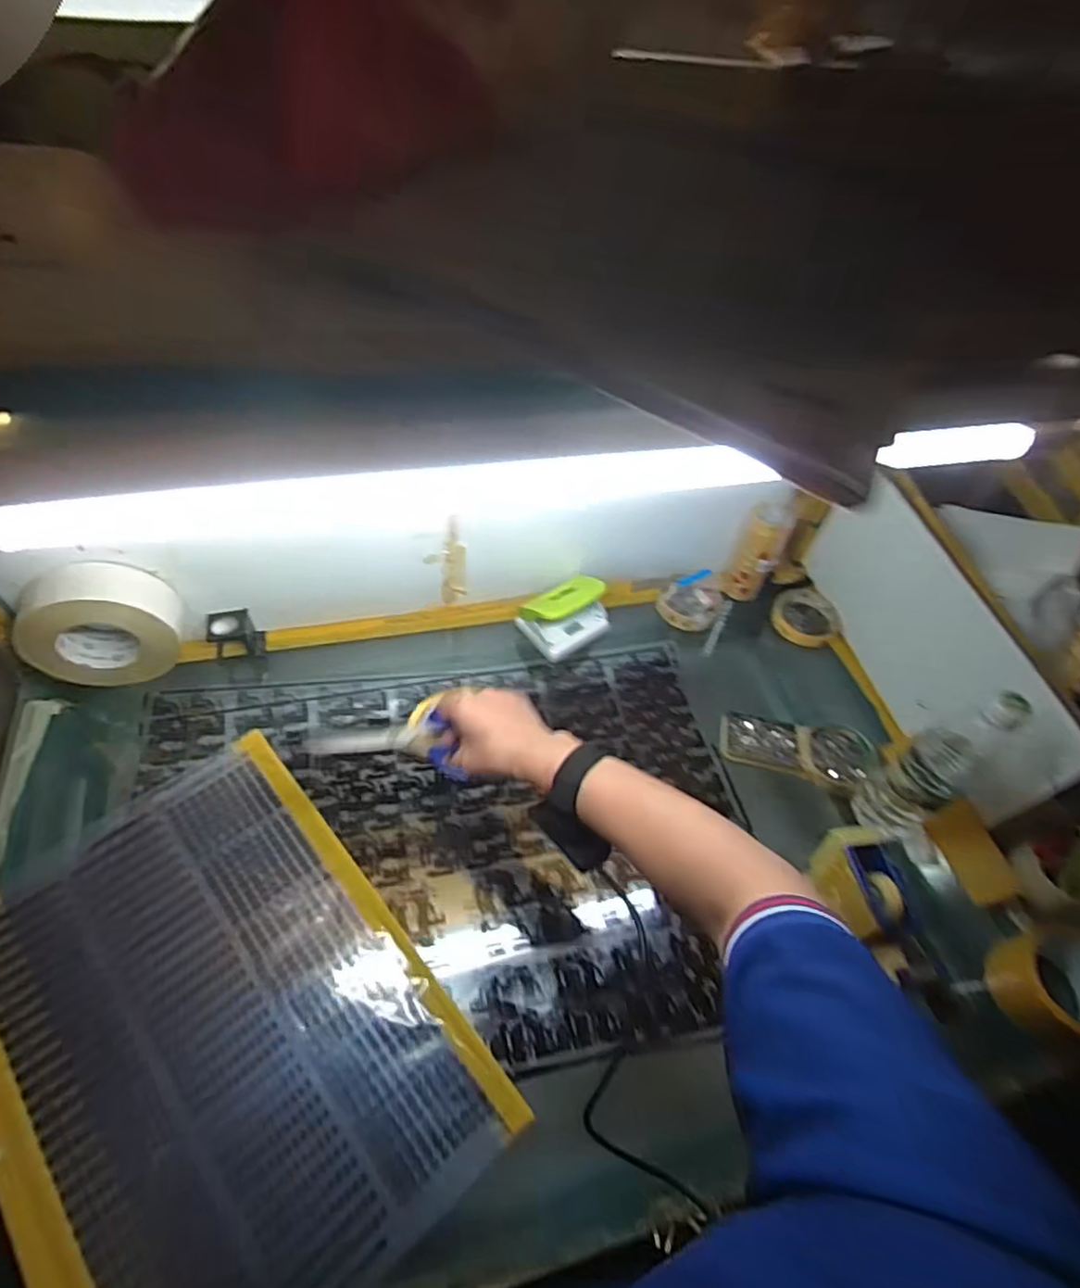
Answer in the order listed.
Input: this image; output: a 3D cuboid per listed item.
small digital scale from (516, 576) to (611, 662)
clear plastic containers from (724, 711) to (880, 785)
[{"bbox_3d":[0.033,-0.041,0.831,0.104,0.065,0.081,-29,60,-26],"label":"small digital scale"},{"bbox_3d":[0.300,0.122,0.765,0.174,0.021,0.072,13,51,4],"label":"clear plastic containers"}]

